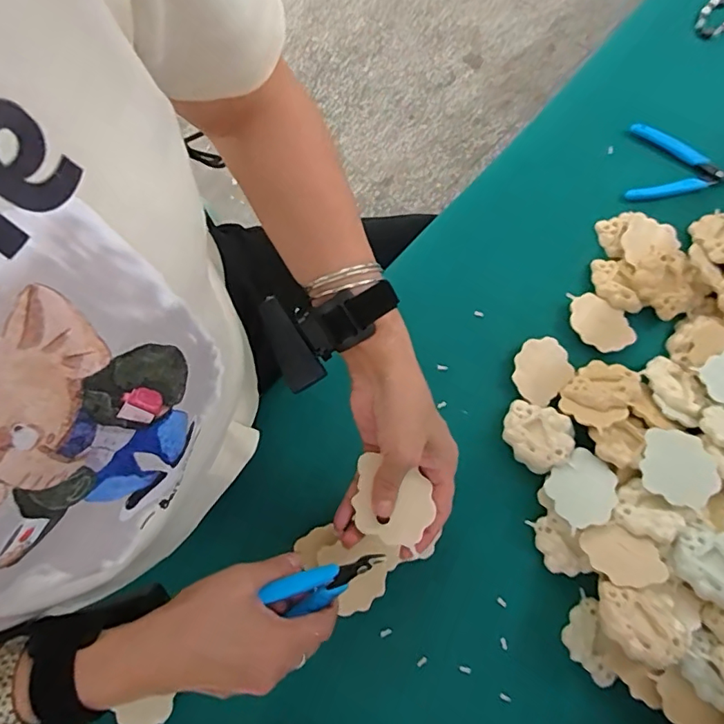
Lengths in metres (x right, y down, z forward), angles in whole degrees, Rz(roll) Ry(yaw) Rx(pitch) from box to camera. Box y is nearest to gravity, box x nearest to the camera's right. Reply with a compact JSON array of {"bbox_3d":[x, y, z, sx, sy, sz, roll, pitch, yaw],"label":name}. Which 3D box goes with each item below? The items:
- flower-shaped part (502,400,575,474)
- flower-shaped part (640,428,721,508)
[{"bbox_3d":[0.162,0.069,0.478,0.062,0.027,0.055,32,77,7],"label":"flower-shaped part"},{"bbox_3d":[0.268,0.088,0.435,0.053,0.004,0.064,-4,63,19],"label":"flower-shaped part"}]

